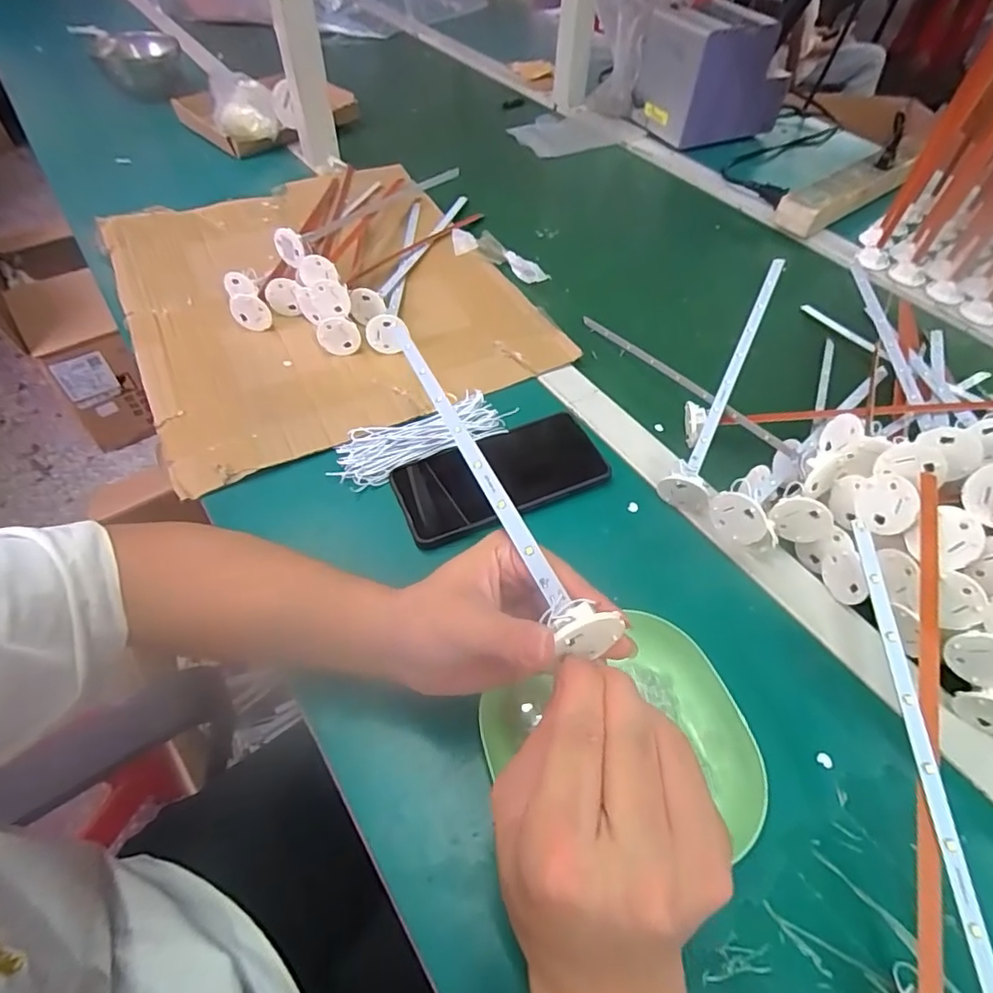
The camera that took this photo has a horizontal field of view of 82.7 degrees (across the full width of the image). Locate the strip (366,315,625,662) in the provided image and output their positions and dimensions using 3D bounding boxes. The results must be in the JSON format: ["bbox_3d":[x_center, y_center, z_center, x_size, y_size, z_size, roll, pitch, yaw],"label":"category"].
[{"bbox_3d":[-0.023,-0.034,0.330,0.030,0.027,0.294,-19,48,-15],"label":"strip"}]

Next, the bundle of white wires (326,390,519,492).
[{"bbox_3d":[-0.061,-0.050,0.470,0.148,0.016,0.053,-22,57,-17],"label":"bundle of white wires"}]

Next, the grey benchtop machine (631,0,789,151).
[{"bbox_3d":[0.312,-0.620,0.835,0.169,0.148,0.154,-26,58,-19],"label":"grey benchtop machine"}]

